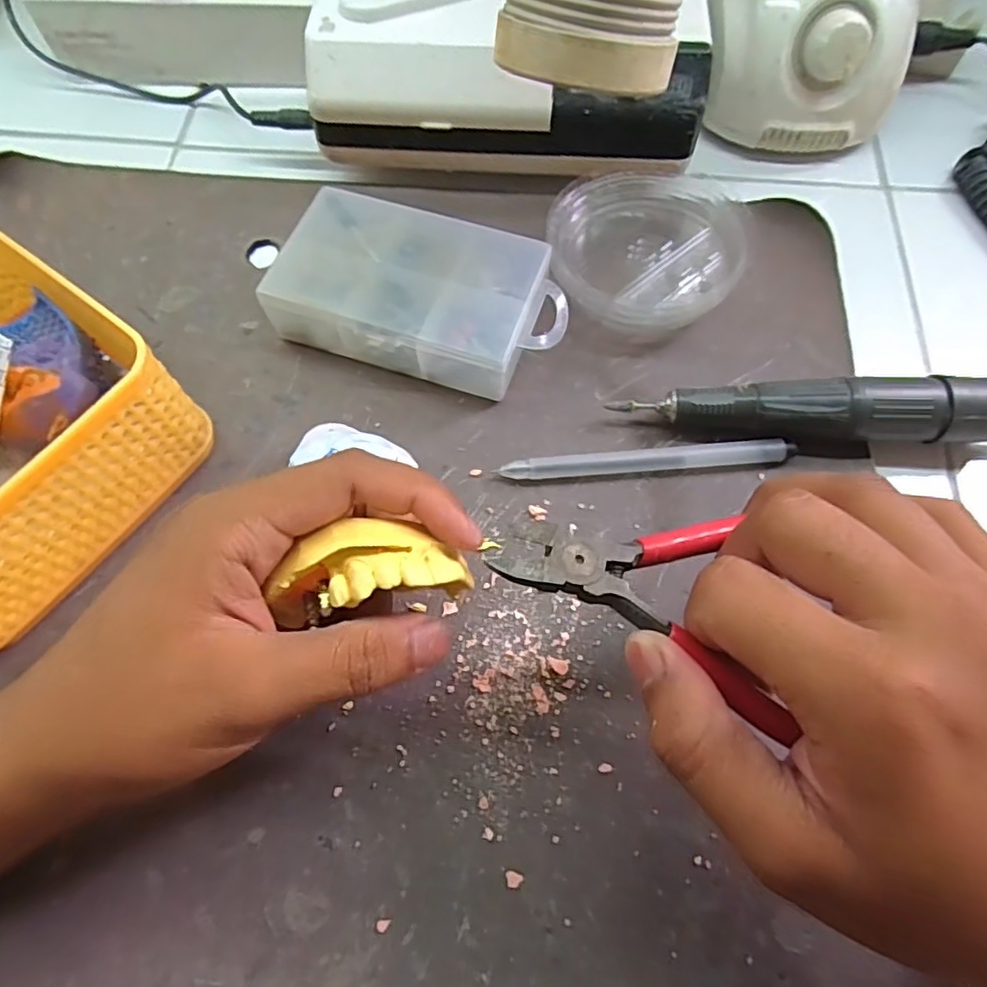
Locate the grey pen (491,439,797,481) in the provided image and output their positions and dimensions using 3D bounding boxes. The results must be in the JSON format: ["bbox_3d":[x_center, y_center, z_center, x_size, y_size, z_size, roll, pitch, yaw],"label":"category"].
[{"bbox_3d":[0.065,-0.015,0.267,0.125,0.010,0.011,-3,68,-1],"label":"grey pen"}]

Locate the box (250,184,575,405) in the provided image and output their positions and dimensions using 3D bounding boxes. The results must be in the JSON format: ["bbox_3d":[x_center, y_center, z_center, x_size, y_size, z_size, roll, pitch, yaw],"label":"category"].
[{"bbox_3d":[-0.032,-0.093,0.288,0.127,0.031,0.075,15,69,6],"label":"box"}]

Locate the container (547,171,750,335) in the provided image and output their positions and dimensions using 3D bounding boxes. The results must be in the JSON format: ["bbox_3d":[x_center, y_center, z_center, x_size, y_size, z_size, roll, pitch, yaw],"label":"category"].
[{"bbox_3d":[0.072,-0.120,0.301,0.090,0.028,0.077,32,72,12],"label":"container"}]

